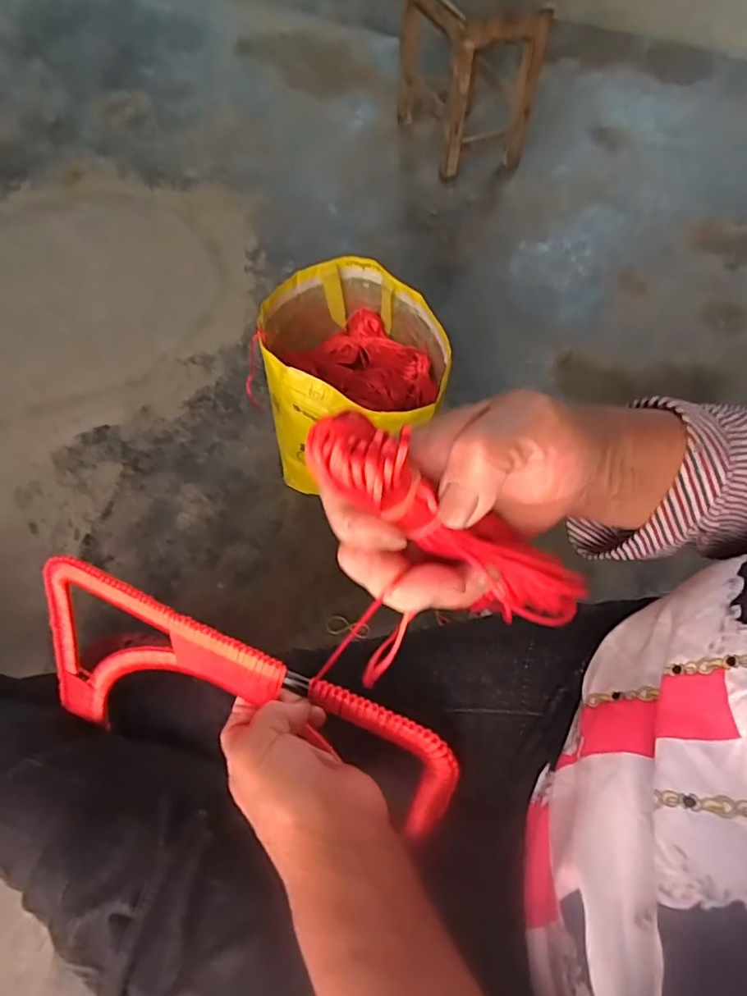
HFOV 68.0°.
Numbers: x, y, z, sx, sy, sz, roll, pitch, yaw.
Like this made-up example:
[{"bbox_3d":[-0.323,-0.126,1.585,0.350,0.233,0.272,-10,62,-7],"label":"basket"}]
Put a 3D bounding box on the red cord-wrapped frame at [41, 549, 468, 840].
[{"bbox_3d":[-0.109,0.160,0.406,0.329,0.165,0.011,19,32,15],"label":"red cord-wrapped frame"}]

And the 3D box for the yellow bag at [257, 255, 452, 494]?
[{"bbox_3d":[-0.031,-0.140,0.799,0.224,0.257,0.255,-22,64,-15],"label":"yellow bag"}]

